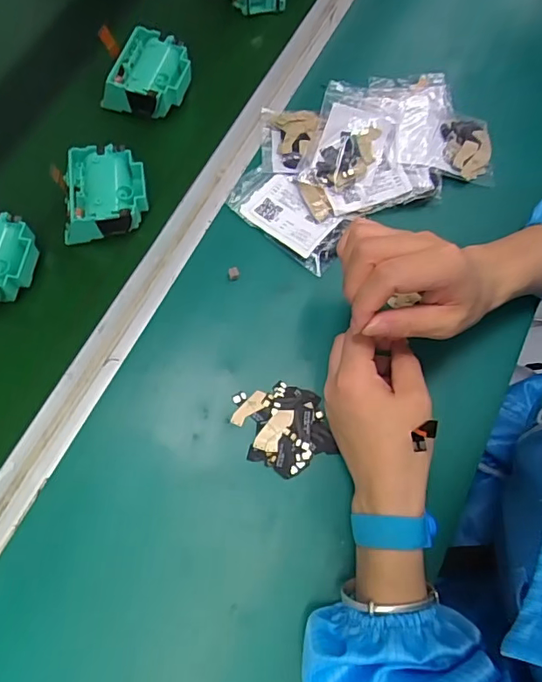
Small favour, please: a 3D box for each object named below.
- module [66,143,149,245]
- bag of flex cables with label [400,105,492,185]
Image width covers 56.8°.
[{"bbox_3d":[-0.149,-0.132,0.456,0.074,0.041,0.077,-1,73,-2],"label":"module"},{"bbox_3d":[0.174,-0.196,0.492,0.094,0.013,0.073,9,70,-4],"label":"bag of flex cables with label"}]

